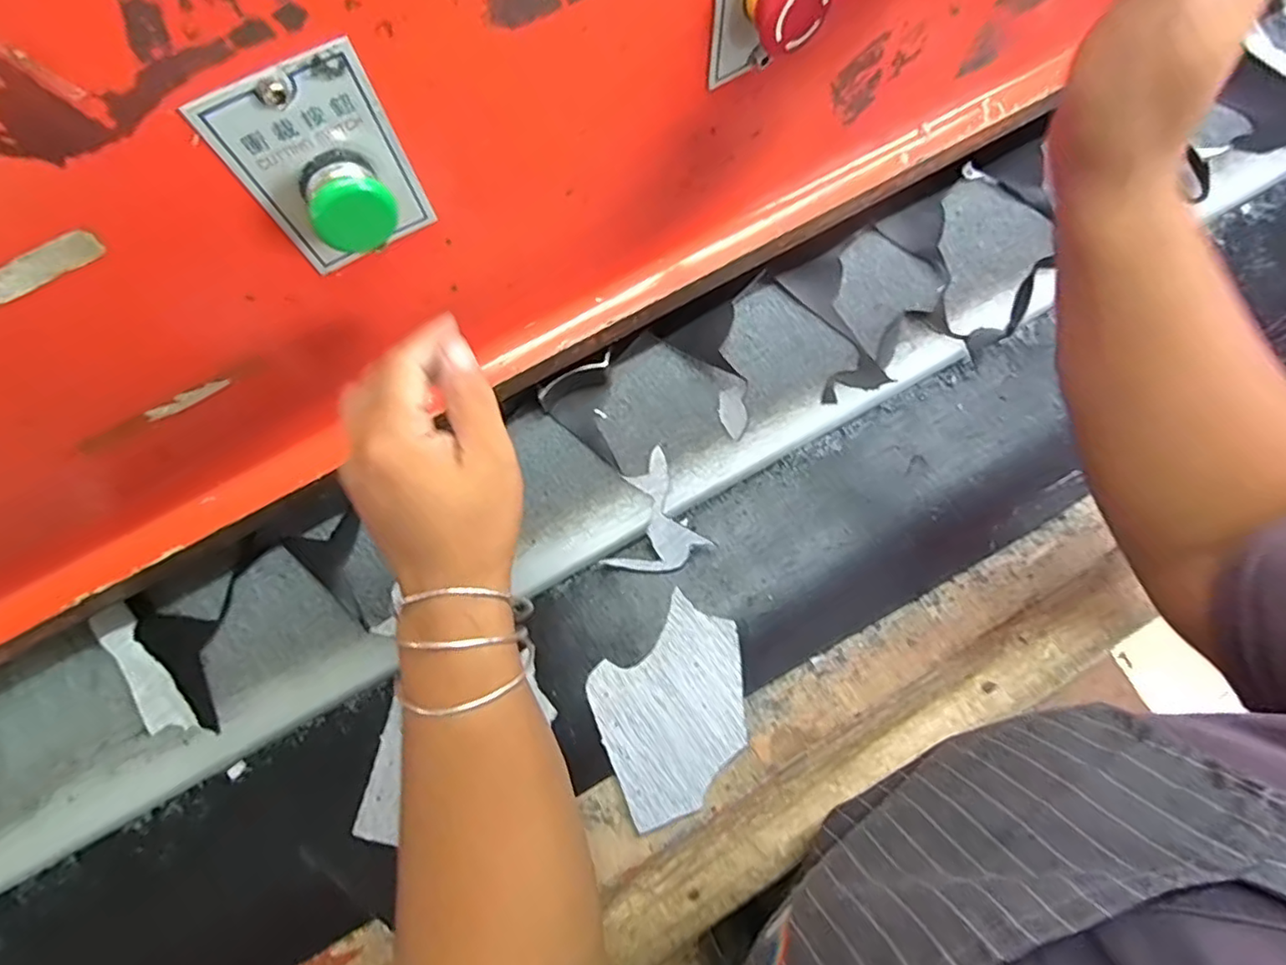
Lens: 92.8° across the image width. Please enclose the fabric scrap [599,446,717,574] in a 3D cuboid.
[{"bbox_3d":[0.002,0.032,0.460,0.076,0.014,0.085,-30,99,12],"label":"fabric scrap"}]

